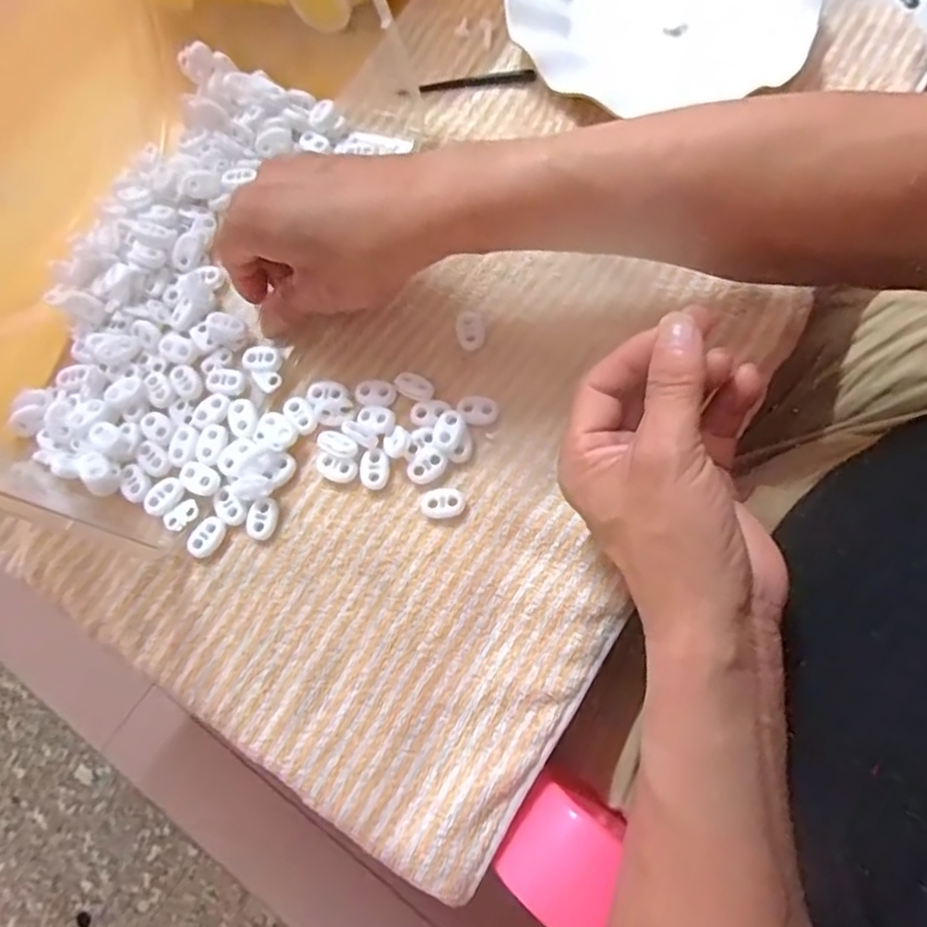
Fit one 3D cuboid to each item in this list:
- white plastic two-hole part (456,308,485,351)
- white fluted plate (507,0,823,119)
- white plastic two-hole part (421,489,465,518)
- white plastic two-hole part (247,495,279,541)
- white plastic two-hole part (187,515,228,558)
[{"bbox_3d":[0.004,-0.076,0.367,0.015,0.009,0.026,-10,73,1],"label":"white plastic two-hole part"},{"bbox_3d":[0.119,-0.295,0.409,0.178,0.028,0.171,-1,74,4],"label":"white fluted plate"},{"bbox_3d":[-0.010,0.021,0.340,0.023,0.006,0.015,-9,73,1],"label":"white plastic two-hole part"},{"bbox_3d":[-0.106,0.029,0.345,0.015,0.008,0.022,8,74,7],"label":"white plastic two-hole part"},{"bbox_3d":[-0.135,0.038,0.342,0.014,0.004,0.022,38,80,13],"label":"white plastic two-hole part"}]

